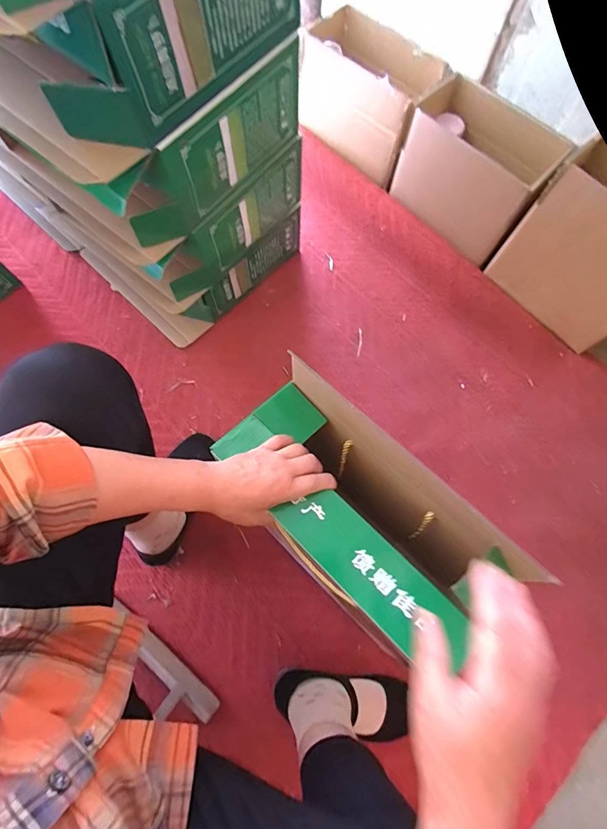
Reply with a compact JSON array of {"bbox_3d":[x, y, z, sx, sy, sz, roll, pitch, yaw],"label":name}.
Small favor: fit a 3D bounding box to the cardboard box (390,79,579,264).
[{"bbox_3d":[0.338,-0.484,0.793,0.148,0.187,0.293,-43,75,-12],"label":"cardboard box"}]

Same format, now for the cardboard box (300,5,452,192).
[{"bbox_3d":[0.137,-0.668,0.834,0.286,0.168,0.172,38,76,13],"label":"cardboard box"}]

